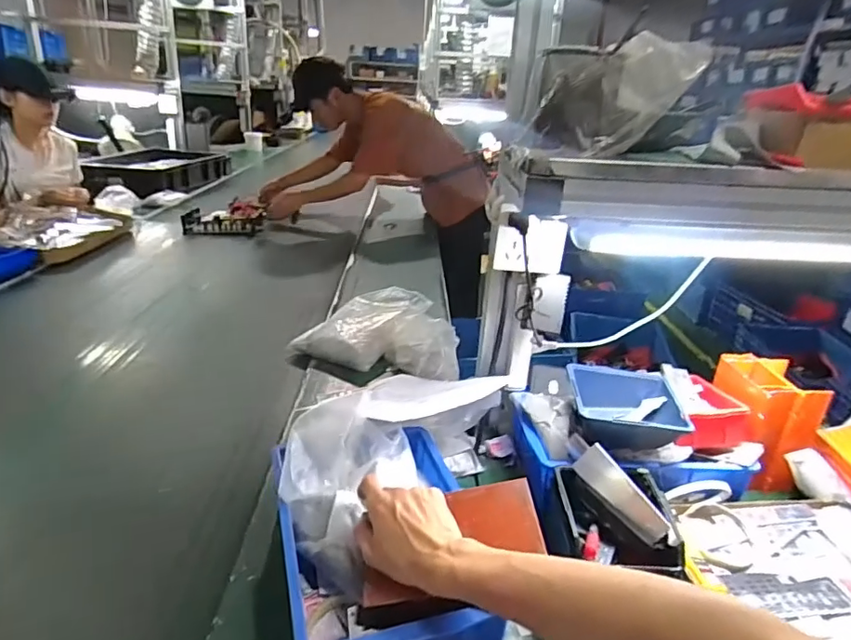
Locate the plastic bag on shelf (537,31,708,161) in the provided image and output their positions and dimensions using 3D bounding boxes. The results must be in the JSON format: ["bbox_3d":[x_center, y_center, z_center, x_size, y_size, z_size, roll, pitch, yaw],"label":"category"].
[{"bbox_3d":[0.190,-0.222,0.543,0.148,0.101,0.046,9,23,11],"label":"plastic bag on shelf"}]

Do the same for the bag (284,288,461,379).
[{"bbox_3d":[-0.080,0.006,1.124,0.328,0.099,0.248,8,23,10],"label":"bag"}]

